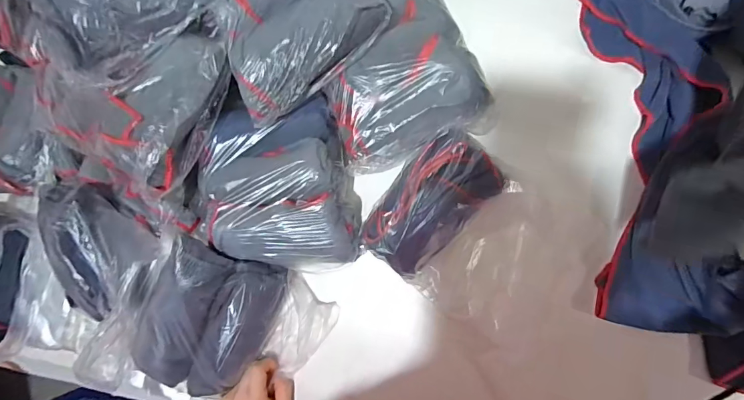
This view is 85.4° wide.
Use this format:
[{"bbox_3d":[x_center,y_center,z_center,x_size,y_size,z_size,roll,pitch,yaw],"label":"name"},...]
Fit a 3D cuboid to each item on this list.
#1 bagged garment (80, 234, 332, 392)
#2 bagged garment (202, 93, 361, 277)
[{"bbox_3d":[-0.198,0.170,0.500,0.223,0.076,0.225,37,91,-21],"label":"bagged garment"},{"bbox_3d":[-0.118,-0.009,0.493,0.178,0.053,0.206,-12,87,9],"label":"bagged garment"}]

